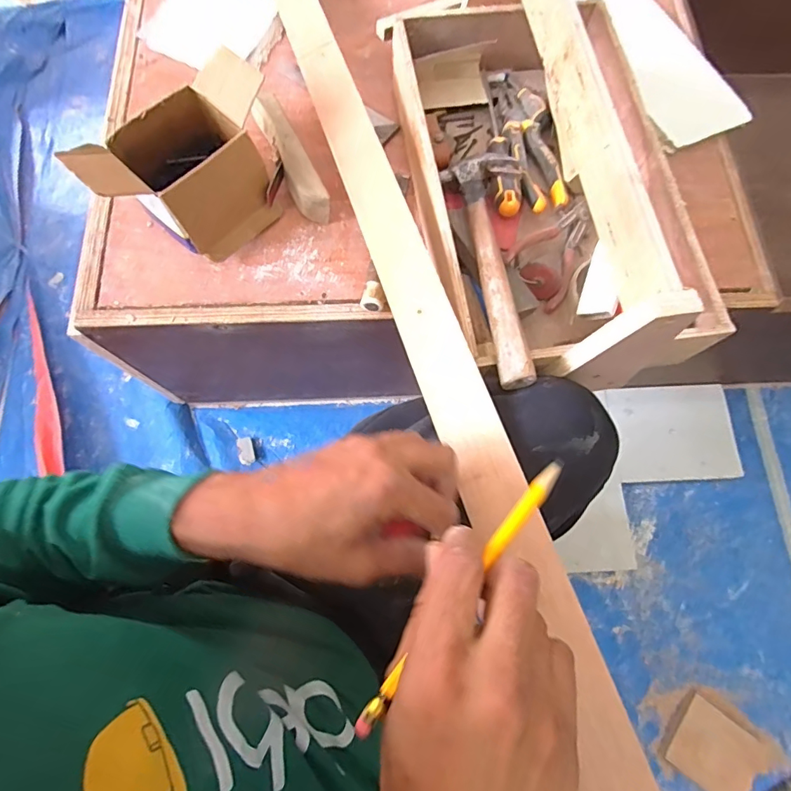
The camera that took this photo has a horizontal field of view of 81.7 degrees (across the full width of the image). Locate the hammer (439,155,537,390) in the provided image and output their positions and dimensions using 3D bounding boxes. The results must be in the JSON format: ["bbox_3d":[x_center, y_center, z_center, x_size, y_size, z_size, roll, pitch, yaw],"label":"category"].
[{"bbox_3d":[0.106,-0.144,0.479,0.078,0.026,0.306,-1,61,-1],"label":"hammer"}]

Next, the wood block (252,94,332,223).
[{"bbox_3d":[-0.130,-0.294,0.573,0.037,0.054,0.174,-25,76,-9],"label":"wood block"}]

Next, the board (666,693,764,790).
[{"bbox_3d":[0.501,0.558,0.716,0.120,0.006,0.110,36,73,12],"label":"board"}]

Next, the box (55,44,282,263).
[{"bbox_3d":[-0.225,-0.251,0.514,0.129,0.137,0.199,42,77,10],"label":"box"}]

